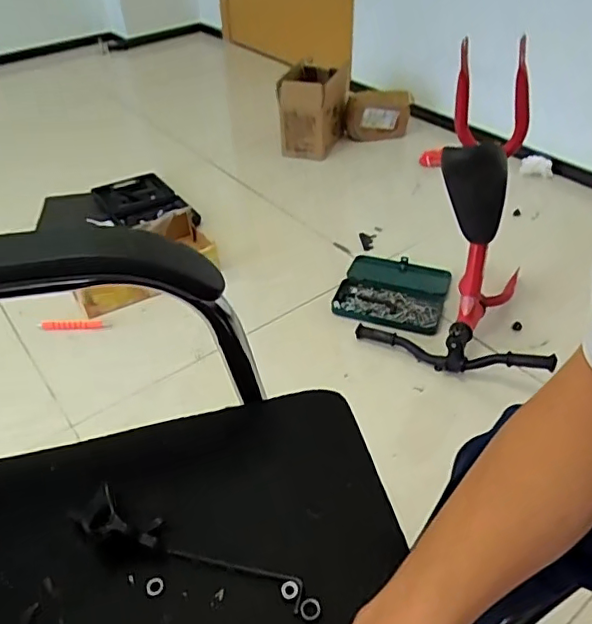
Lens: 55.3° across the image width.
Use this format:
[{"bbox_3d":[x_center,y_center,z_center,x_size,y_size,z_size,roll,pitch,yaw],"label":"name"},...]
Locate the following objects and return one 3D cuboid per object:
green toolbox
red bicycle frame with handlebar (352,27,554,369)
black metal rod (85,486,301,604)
[{"bbox_3d":[0.230,-0.051,1.343,0.242,0.040,0.249,14,44,16],"label":"green toolbox"},{"bbox_3d":[0.346,-0.198,1.148,0.372,0.611,0.352,8,20,13],"label":"red bicycle frame with handlebar"},{"bbox_3d":[-0.087,0.179,0.424,0.203,0.039,0.038,14,44,17],"label":"black metal rod"}]

